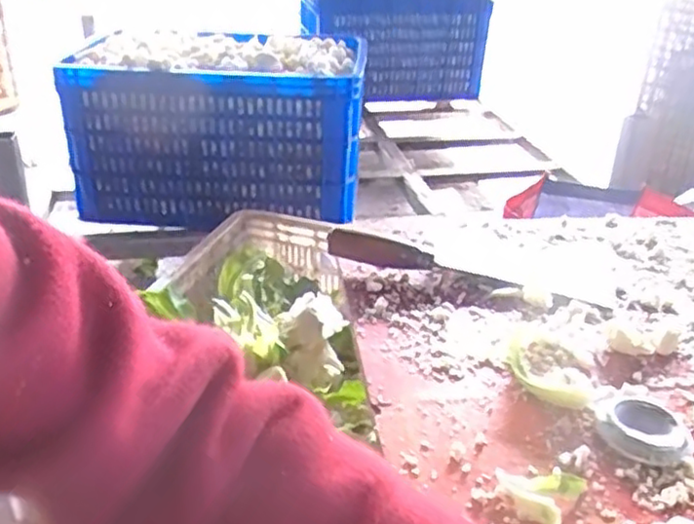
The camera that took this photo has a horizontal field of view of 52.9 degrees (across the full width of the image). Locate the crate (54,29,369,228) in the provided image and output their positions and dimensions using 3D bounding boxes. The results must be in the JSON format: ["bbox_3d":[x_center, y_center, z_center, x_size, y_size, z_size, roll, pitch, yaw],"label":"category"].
[{"bbox_3d":[-0.230,-0.257,1.292,0.502,0.270,0.308,2,30,0],"label":"crate"}]

